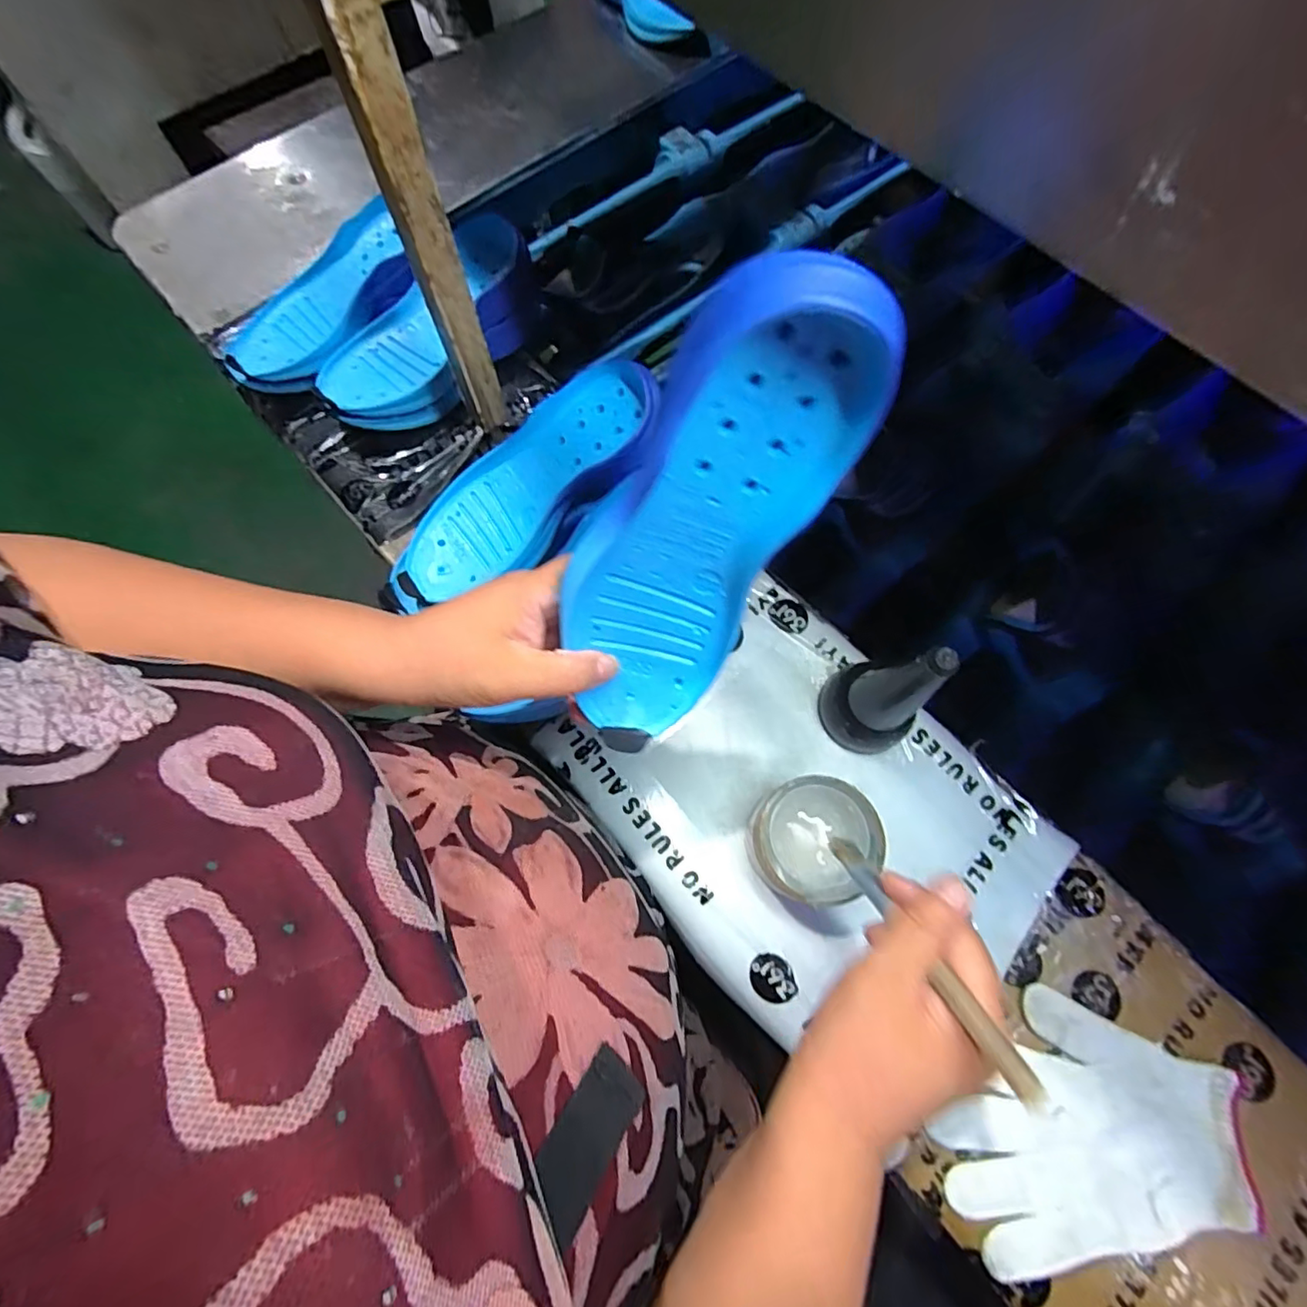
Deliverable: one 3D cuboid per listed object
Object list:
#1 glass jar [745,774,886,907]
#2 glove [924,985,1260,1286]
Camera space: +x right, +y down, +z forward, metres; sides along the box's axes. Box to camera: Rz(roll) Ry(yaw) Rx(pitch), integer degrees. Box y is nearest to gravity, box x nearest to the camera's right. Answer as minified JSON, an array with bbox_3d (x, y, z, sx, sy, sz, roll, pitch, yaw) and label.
[{"bbox_3d":[0.109,0.131,0.405,0.080,0.054,0.082,0,71,-1],"label":"glass jar"},{"bbox_3d":[0.275,0.299,0.373,0.183,0.016,0.137,-10,72,-5],"label":"glove"}]

